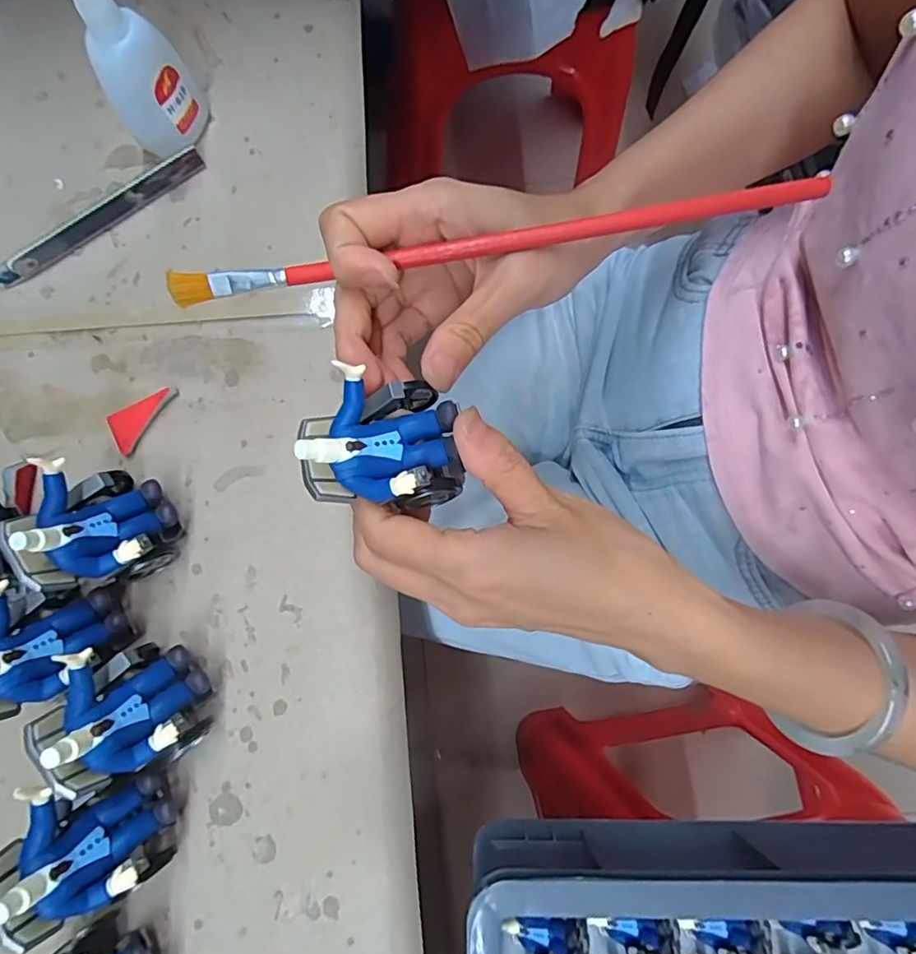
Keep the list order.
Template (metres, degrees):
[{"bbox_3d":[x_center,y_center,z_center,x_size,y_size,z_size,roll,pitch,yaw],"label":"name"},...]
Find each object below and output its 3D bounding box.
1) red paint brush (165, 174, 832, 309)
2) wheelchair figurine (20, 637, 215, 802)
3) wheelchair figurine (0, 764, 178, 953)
[{"bbox_3d":[0.010,-0.094,0.226,0.259,0.009,0.009,-7,79,5],"label":"red paint brush"},{"bbox_3d":[-0.134,0.093,0.232,0.048,0.066,0.048,-17,79,-2],"label":"wheelchair figurine"},{"bbox_3d":[-0.144,0.142,0.223,0.049,0.063,0.051,-17,79,-2],"label":"wheelchair figurine"}]

